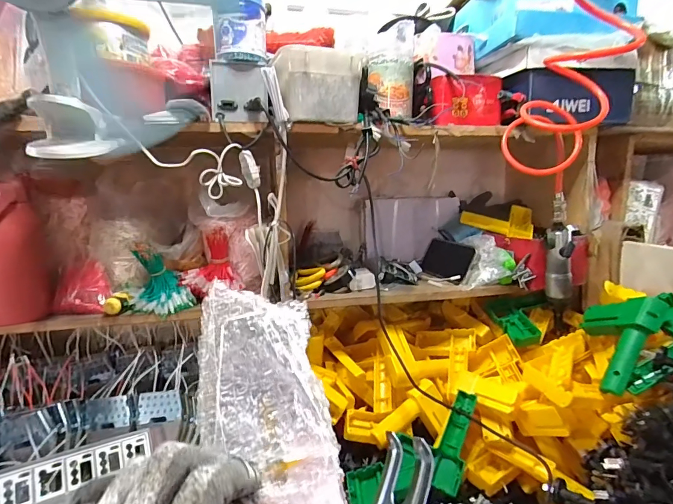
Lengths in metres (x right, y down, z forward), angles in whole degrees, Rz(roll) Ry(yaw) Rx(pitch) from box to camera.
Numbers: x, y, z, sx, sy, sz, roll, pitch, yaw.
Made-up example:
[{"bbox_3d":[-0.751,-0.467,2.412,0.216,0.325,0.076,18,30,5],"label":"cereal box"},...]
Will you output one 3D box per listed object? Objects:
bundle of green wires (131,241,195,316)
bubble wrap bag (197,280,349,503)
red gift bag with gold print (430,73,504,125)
[{"bbox_3d":[-0.288,0.044,0.645,0.091,0.108,0.044,-5,10,-21],"label":"bundle of green wires"},{"bbox_3d":[-0.041,0.091,0.235,0.075,0.141,0.016,-6,-14,-25],"label":"bubble wrap bag"},{"bbox_3d":[0.228,-0.268,0.681,0.136,0.085,0.033,-3,6,-10],"label":"red gift bag with gold print"}]

